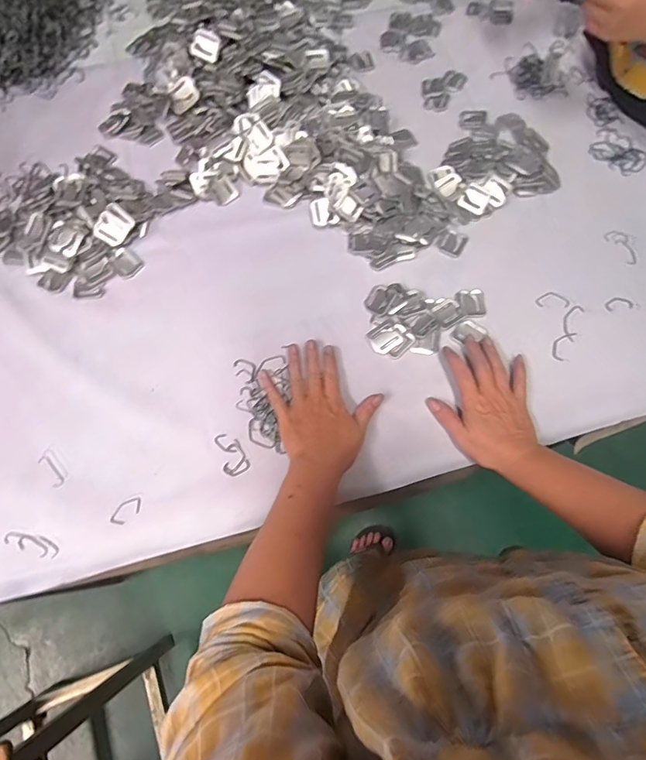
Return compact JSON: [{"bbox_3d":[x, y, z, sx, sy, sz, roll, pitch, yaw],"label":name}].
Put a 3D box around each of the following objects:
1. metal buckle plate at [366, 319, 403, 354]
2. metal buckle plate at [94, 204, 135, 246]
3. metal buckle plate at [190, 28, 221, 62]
[{"bbox_3d":[0.078,-0.054,0.568,0.037,0.006,0.036,-29,73,-10],"label":"metal buckle plate"},{"bbox_3d":[-0.279,-0.206,0.602,0.039,0.005,0.047,34,87,-21],"label":"metal buckle plate"},{"bbox_3d":[-0.173,-0.497,0.668,0.040,0.006,0.041,13,98,-14],"label":"metal buckle plate"}]

